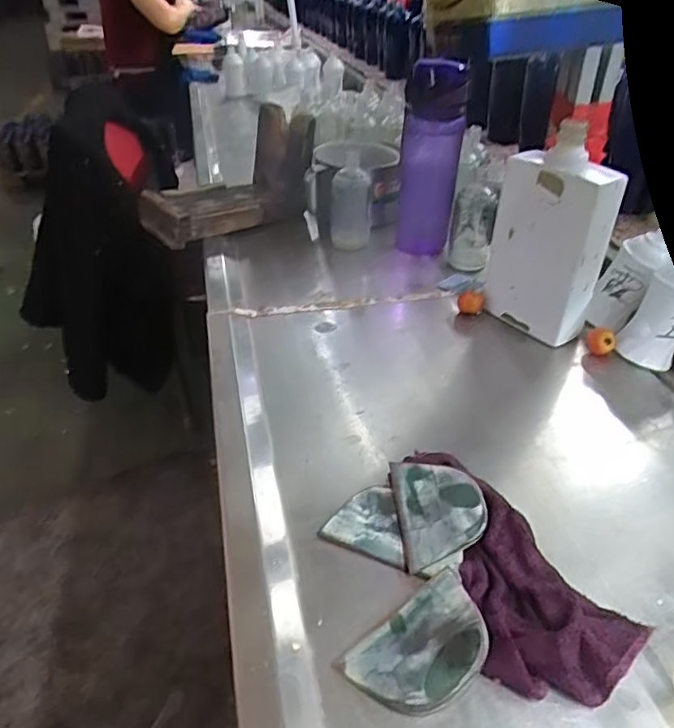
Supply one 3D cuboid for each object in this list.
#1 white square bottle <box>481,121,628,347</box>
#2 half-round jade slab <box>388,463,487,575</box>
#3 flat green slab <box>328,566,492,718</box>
[{"bbox_3d":[0.215,-0.122,0.586,0.049,0.189,0.113,-23,41,-30],"label":"white square bottle"},{"bbox_3d":[0.071,0.099,0.398,0.059,0.005,0.080,-13,44,5],"label":"half-round jade slab"},{"bbox_3d":[0.050,0.163,0.326,0.087,0.009,0.054,-28,38,-26],"label":"flat green slab"}]

